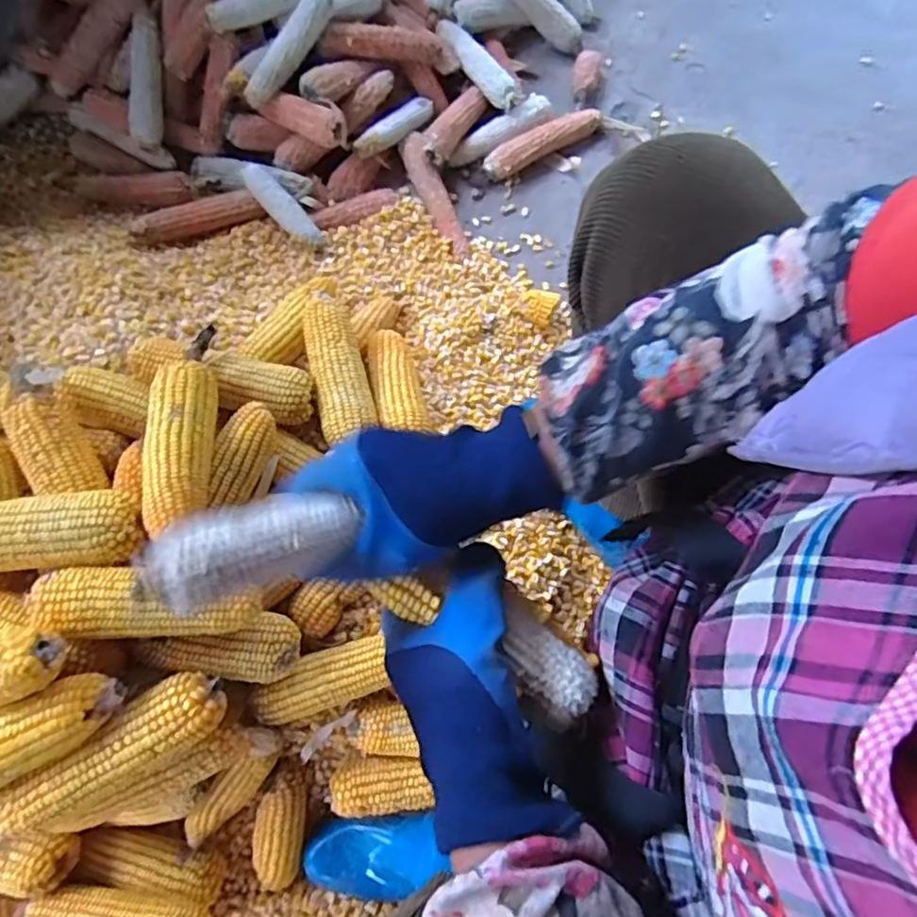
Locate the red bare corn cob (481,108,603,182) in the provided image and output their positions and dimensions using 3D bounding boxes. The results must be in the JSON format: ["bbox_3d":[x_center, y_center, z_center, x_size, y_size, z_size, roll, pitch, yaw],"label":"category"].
[{"bbox_3d":[0.127,-0.477,0.919,0.201,0.031,0.040,-33,80,-10],"label":"red bare corn cob"}]

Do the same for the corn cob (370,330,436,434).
[{"bbox_3d":[-0.072,-0.085,0.714,0.052,0.047,0.148,-12,55,-5],"label":"corn cob"}]

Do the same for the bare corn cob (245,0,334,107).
[{"bbox_3d":[-0.228,-0.554,0.815,0.030,0.036,0.176,37,94,8],"label":"bare corn cob"}]

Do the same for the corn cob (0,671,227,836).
[{"bbox_3d":[-0.288,0.255,0.517,0.194,0.065,0.059,-34,80,-11],"label":"corn cob"}]

